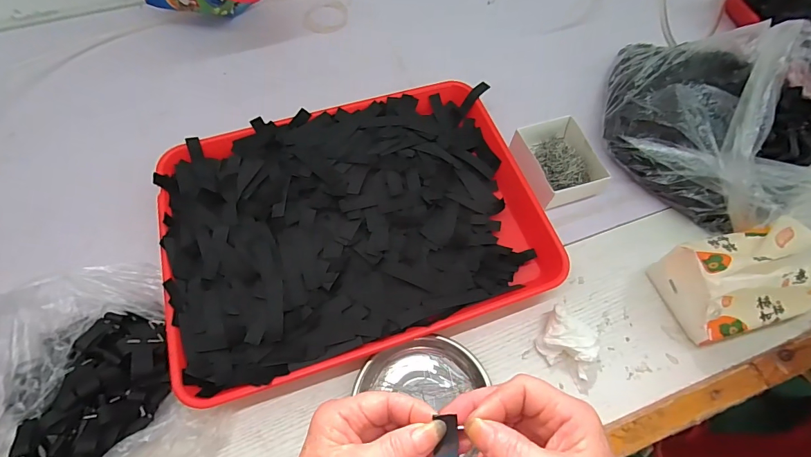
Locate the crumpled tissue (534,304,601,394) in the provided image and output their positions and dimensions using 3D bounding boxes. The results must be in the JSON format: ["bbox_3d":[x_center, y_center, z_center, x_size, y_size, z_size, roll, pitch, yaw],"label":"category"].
[{"bbox_3d":[0.168,0.119,0.390,0.069,0.025,0.051,41,69,17],"label":"crumpled tissue"}]

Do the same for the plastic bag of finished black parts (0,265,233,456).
[{"bbox_3d":[-0.303,0.155,0.343,0.213,0.051,0.223,-27,68,-15],"label":"plastic bag of finished black parts"}]

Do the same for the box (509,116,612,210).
[{"bbox_3d":[0.188,-0.080,0.480,0.086,0.035,0.106,-19,66,-11],"label":"box"}]

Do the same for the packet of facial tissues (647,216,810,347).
[{"bbox_3d":[0.347,0.050,0.397,0.133,0.087,0.095,-15,65,-9],"label":"packet of facial tissues"}]

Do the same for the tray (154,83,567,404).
[{"bbox_3d":[-0.056,-0.013,0.442,0.393,0.040,0.293,-16,65,-10],"label":"tray"}]

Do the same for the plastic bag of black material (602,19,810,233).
[{"bbox_3d":[0.398,-0.139,0.472,0.266,0.125,0.258,22,65,9],"label":"plastic bag of black material"}]

